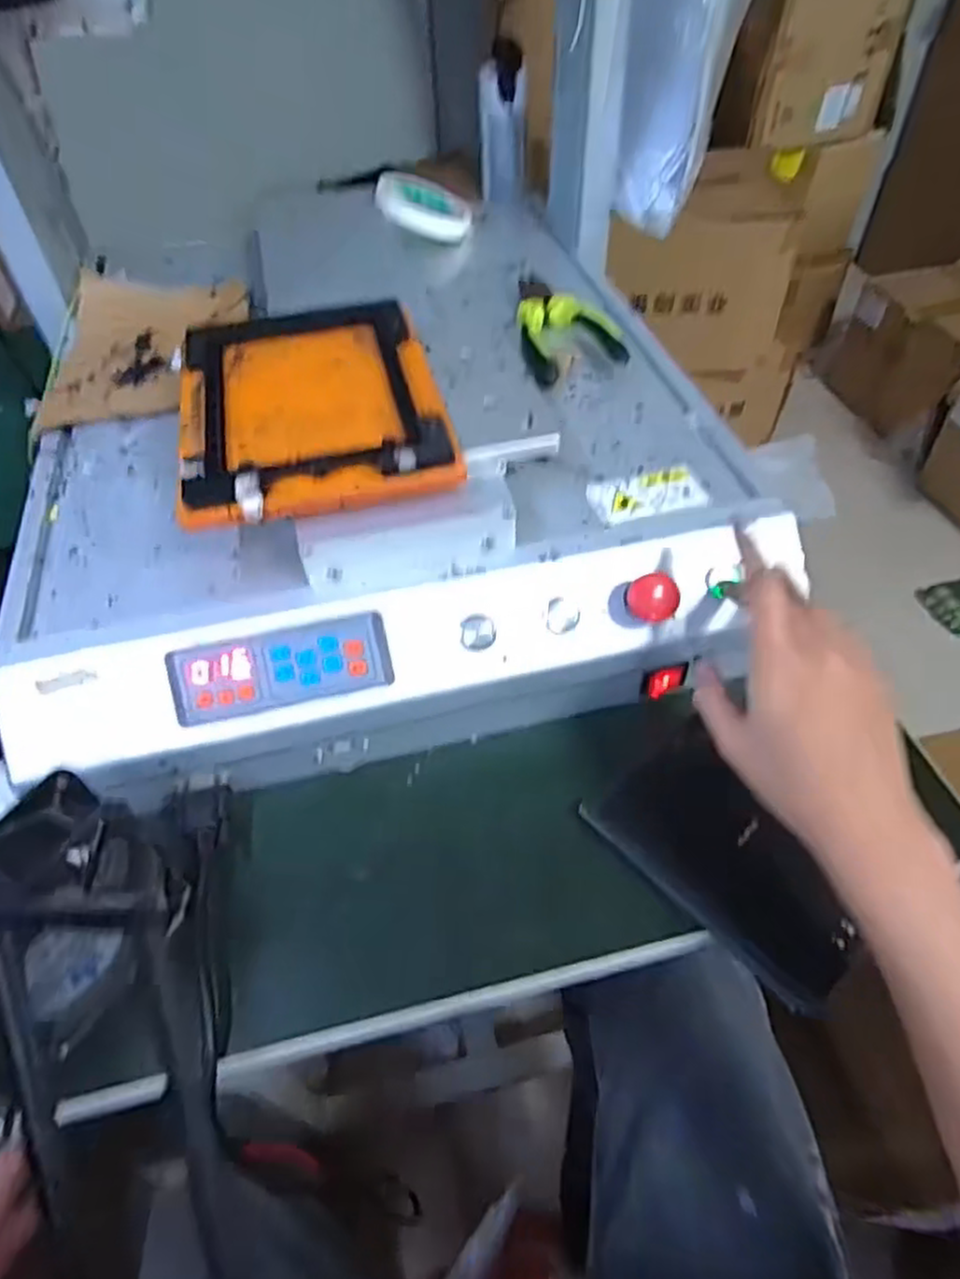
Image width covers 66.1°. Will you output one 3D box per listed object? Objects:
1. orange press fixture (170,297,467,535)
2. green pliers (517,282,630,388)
[{"bbox_3d":[-0.103,-0.148,0.448,0.148,0.019,0.210,-11,51,-7],"label":"orange press fixture"},{"bbox_3d":[0.057,-0.247,0.573,0.071,0.021,0.137,-13,51,-9],"label":"green pliers"}]

